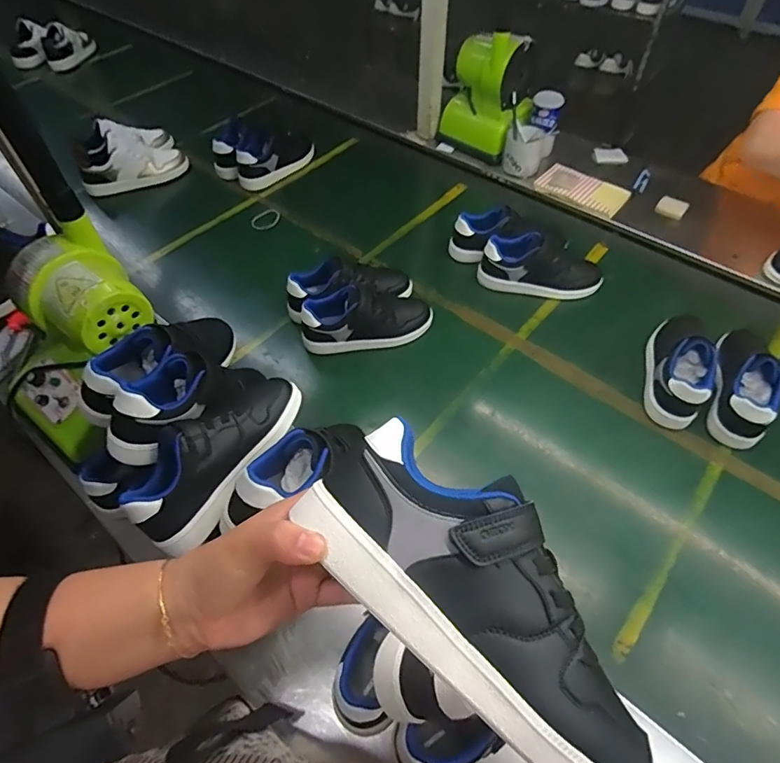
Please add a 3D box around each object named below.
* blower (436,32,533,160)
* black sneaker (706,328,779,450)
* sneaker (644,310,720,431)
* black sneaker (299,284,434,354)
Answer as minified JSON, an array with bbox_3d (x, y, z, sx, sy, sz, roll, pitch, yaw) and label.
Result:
[{"bbox_3d":[0.220,-0.646,1.121,0.184,0.264,0.100,35,61,23],"label":"blower"},{"bbox_3d":[0.547,-0.013,0.754,0.072,0.094,0.214,20,57,16],"label":"black sneaker"},{"bbox_3d":[0.454,-0.040,0.767,0.074,0.091,0.204,13,55,12],"label":"sneaker"},{"bbox_3d":[-0.040,-0.112,0.840,0.219,0.099,0.091,-17,55,-12],"label":"black sneaker"}]

